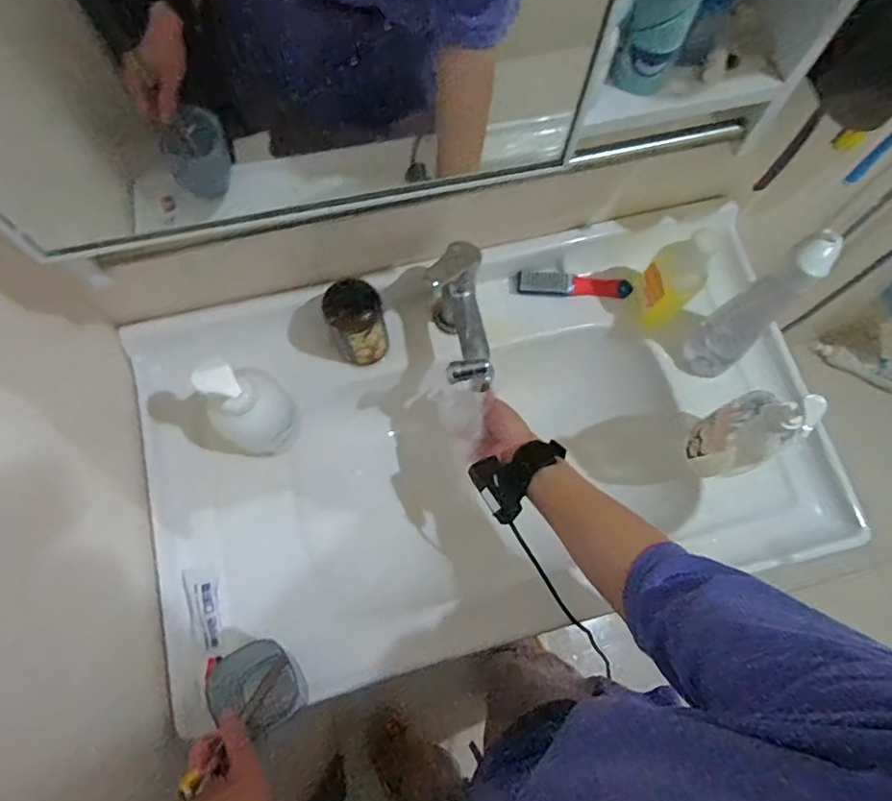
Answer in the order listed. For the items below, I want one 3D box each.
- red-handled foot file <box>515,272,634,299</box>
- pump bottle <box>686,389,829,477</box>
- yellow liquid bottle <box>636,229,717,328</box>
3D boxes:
[{"bbox_3d":[0.176,-0.158,0.748,0.153,0.019,0.033,0,95,-3],"label":"red-handled foot file"},{"bbox_3d":[0.324,0.033,0.586,0.051,0.212,0.072,-28,74,-10],"label":"pump bottle"},{"bbox_3d":[0.274,-0.148,0.663,0.038,0.153,0.064,-21,73,-8],"label":"yellow liquid bottle"}]

